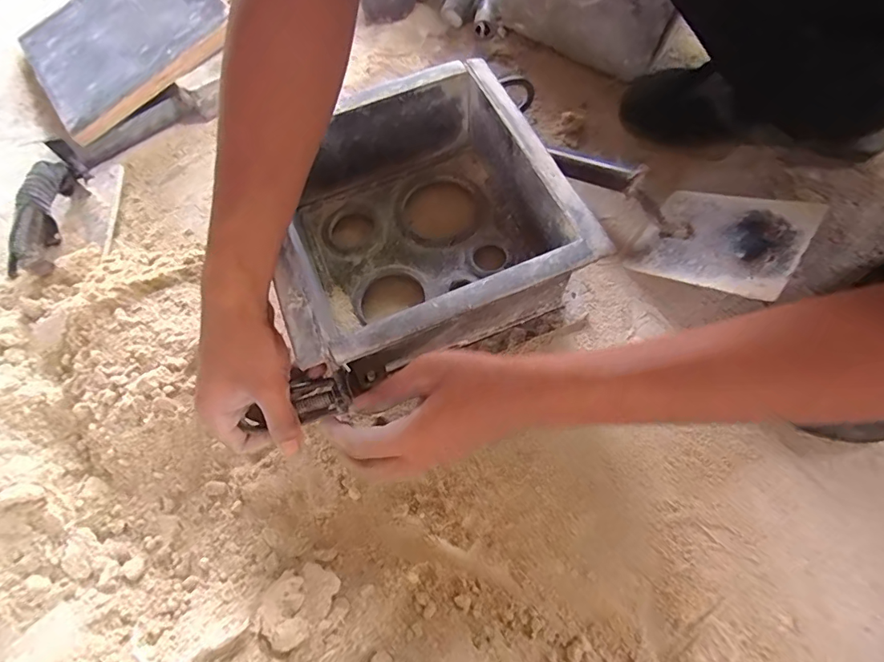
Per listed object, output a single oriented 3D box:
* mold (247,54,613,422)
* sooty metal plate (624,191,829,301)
[{"bbox_3d":[-0.029,-0.090,0.409,0.240,0.113,0.235,-23,66,-8],"label":"mold"},{"bbox_3d":[0.253,-0.087,0.416,0.132,0.010,0.108,26,72,46],"label":"sooty metal plate"}]

